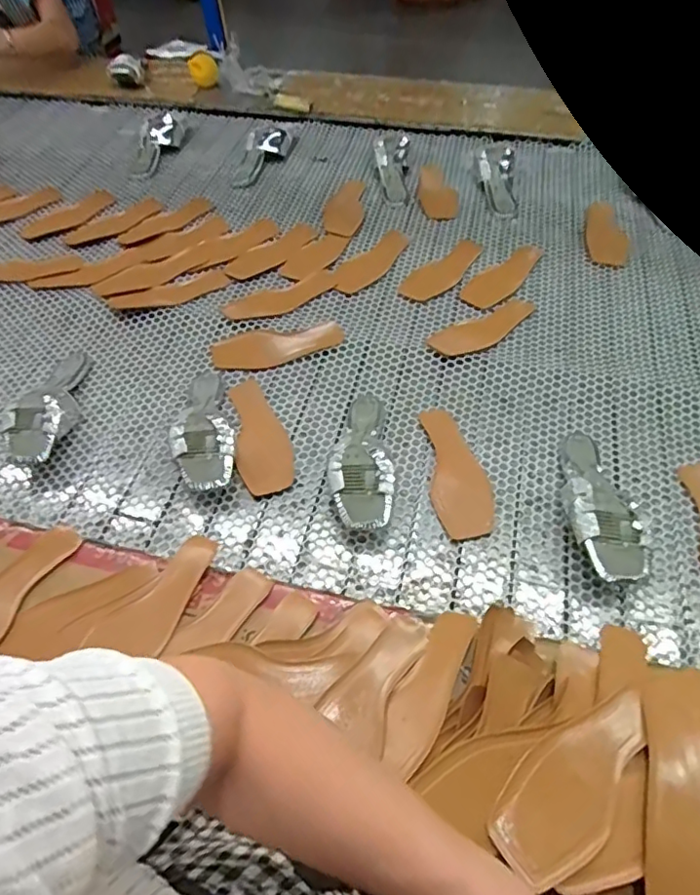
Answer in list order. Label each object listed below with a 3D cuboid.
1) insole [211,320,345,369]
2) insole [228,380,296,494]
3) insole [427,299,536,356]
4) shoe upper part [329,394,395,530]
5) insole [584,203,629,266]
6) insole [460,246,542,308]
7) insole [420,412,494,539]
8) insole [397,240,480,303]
[{"bbox_3d":[-0.117,-0.165,0.912,0.211,0.015,0.072,-7,56,-3],"label":"insole"},{"bbox_3d":[-0.130,-0.022,0.814,0.075,0.017,0.211,-11,56,-6],"label":"insole"},{"bbox_3d":[0.227,-0.199,0.930,0.201,0.004,0.071,-25,58,-14],"label":"insole"},{"bbox_3d":[0.014,0.006,0.758,0.077,0.065,0.229,-2,56,0],"label":"shoe upper part"},{"bbox_3d":[0.502,-0.420,1.086,0.079,0.007,0.201,12,57,10],"label":"insole"},{"bbox_3d":[0.283,-0.310,1.008,0.201,0.004,0.072,-35,62,-20],"label":"insole"},{"bbox_3d":[0.145,0.031,0.777,0.080,0.007,0.211,-8,56,-4],"label":"insole"},{"bbox_3d":[0.177,-0.327,1.024,0.205,0.004,0.075,-37,62,-21],"label":"insole"}]

